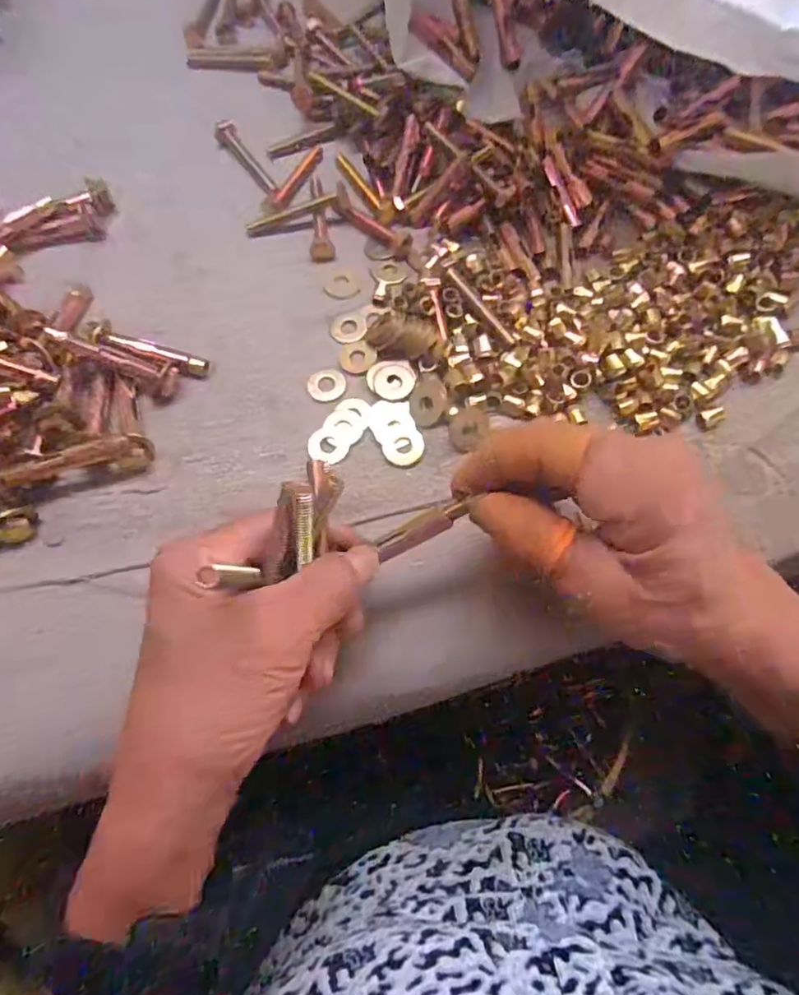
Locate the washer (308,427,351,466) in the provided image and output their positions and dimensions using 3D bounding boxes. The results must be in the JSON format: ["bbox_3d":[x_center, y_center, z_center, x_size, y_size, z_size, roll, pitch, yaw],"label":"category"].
[{"bbox_3d":[-0.036,-0.027,0.293,0.021,0.004,0.020,-1,68,1],"label":"washer"}]

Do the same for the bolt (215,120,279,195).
[{"bbox_3d":[-0.097,-0.216,0.370,0.012,0.010,0.063,-33,71,-11],"label":"bolt"}]

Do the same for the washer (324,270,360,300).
[{"bbox_3d":[-0.033,-0.122,0.334,0.019,0.004,0.021,-19,69,-6],"label":"washer"}]

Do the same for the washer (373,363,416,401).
[{"bbox_3d":[-0.002,-0.061,0.303,0.021,0.004,0.021,-1,68,1],"label":"washer"}]

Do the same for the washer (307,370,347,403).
[{"bbox_3d":[-0.038,-0.060,0.308,0.020,0.004,0.020,-1,68,1],"label":"washer"}]

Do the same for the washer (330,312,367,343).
[{"bbox_3d":[-0.028,-0.094,0.322,0.020,0.004,0.020,-1,68,1],"label":"washer"}]

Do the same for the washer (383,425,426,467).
[{"bbox_3d":[0.002,-0.026,0.291,0.020,0.004,0.020,-1,70,2],"label":"washer"}]

